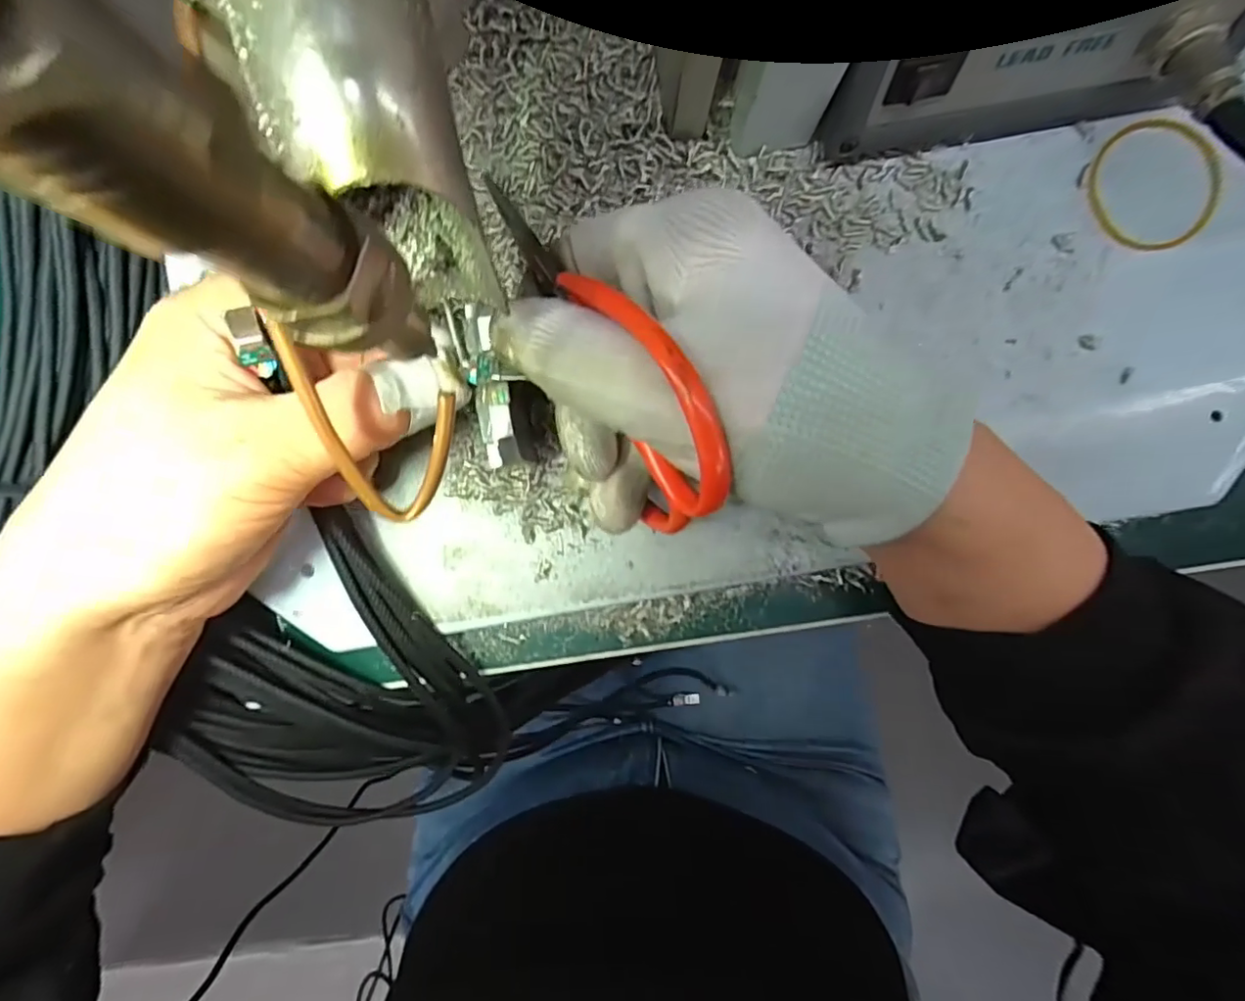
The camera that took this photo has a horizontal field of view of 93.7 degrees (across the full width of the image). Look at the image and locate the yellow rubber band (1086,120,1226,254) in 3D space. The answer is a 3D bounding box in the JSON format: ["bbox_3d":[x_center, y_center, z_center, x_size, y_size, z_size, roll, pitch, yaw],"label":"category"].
[{"bbox_3d":[0.193,-0.114,0.210,0.051,0.004,0.045,-15,92,-3],"label":"yellow rubber band"}]

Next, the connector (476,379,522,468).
[{"bbox_3d":[-0.037,-0.023,0.173,0.010,0.005,0.026,-6,106,1],"label":"connector"}]

